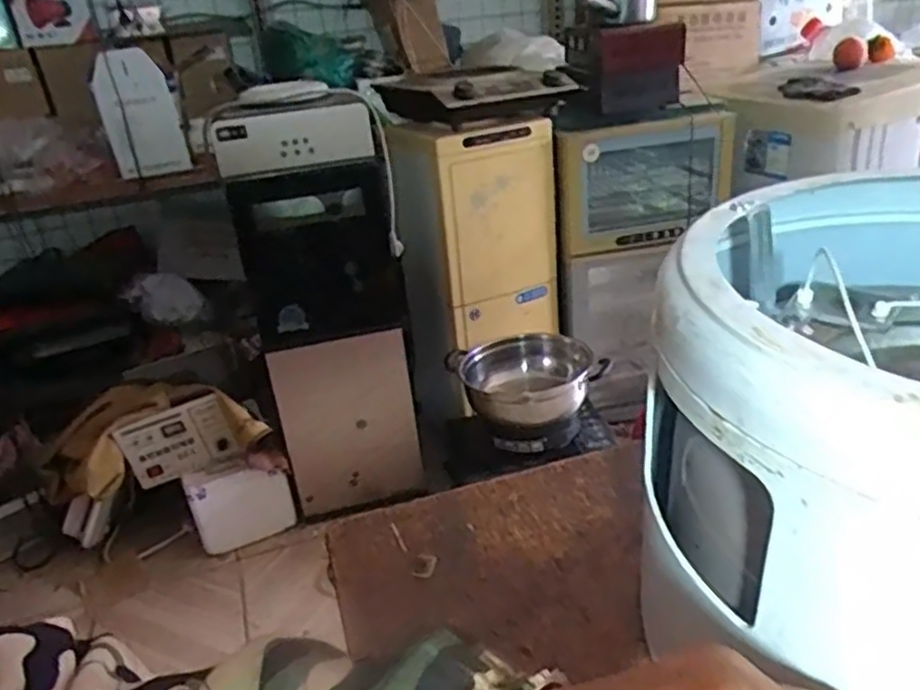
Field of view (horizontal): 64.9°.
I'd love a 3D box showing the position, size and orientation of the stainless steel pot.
[{"bbox_3d":[0.149,0.075,1.597,0.302,0.146,0.232,-12,27,-13],"label":"stainless steel pot"}]

